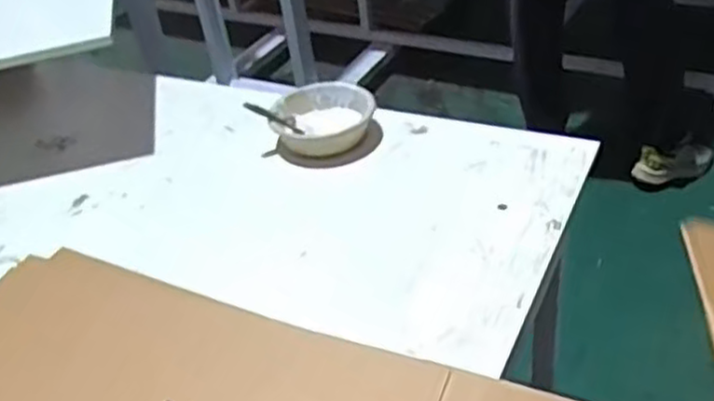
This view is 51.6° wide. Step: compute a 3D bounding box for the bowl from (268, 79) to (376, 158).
[{"bbox_3d":[-0.062,-0.166,1.416,0.191,0.080,0.213,-5,37,5],"label":"bowl"}]

